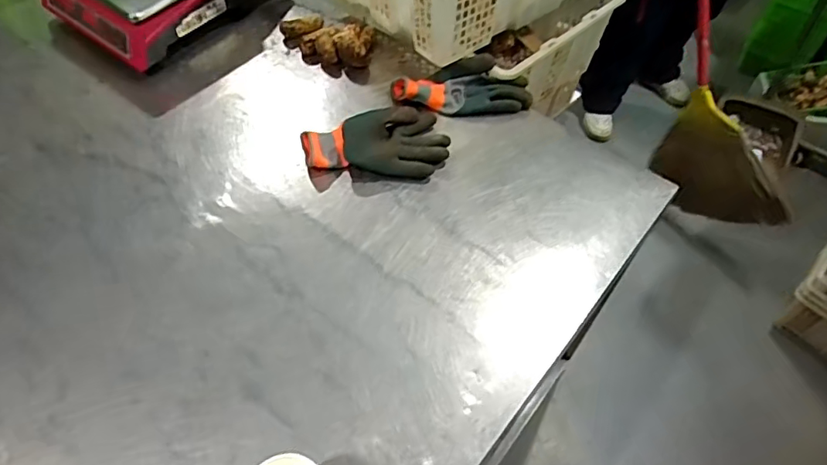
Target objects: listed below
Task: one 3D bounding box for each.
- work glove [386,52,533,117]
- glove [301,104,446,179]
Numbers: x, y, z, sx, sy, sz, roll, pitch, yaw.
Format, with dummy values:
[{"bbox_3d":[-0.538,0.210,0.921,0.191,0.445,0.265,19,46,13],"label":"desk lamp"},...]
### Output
[{"bbox_3d":[0.074,-0.228,0.842,0.213,0.049,0.090,-1,54,-1],"label":"work glove"},{"bbox_3d":[-0.054,-0.120,0.773,0.202,0.046,0.104,-6,55,-4],"label":"glove"}]

